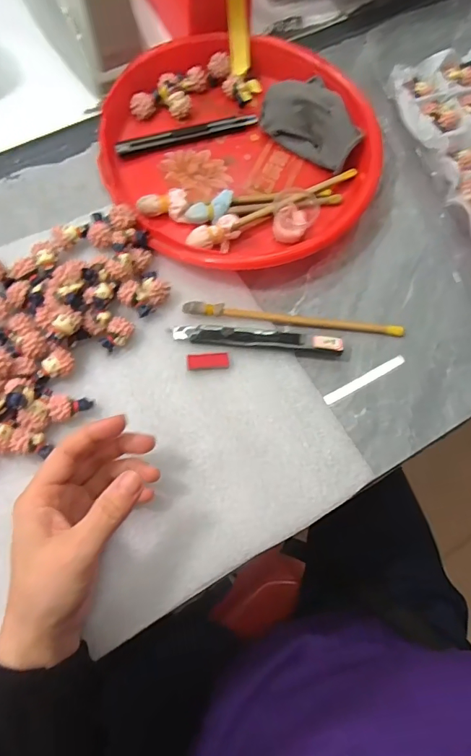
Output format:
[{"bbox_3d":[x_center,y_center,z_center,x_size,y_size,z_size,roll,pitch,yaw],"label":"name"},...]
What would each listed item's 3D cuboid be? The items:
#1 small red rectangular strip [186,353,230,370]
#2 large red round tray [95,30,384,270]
[{"bbox_3d":[-0.022,-0.014,0.364,0.032,0.005,0.012,-4,70,-1],"label":"small red rectangular strip"},{"bbox_3d":[0.003,-0.213,0.421,0.238,0.037,0.234,0,70,0],"label":"large red round tray"}]

